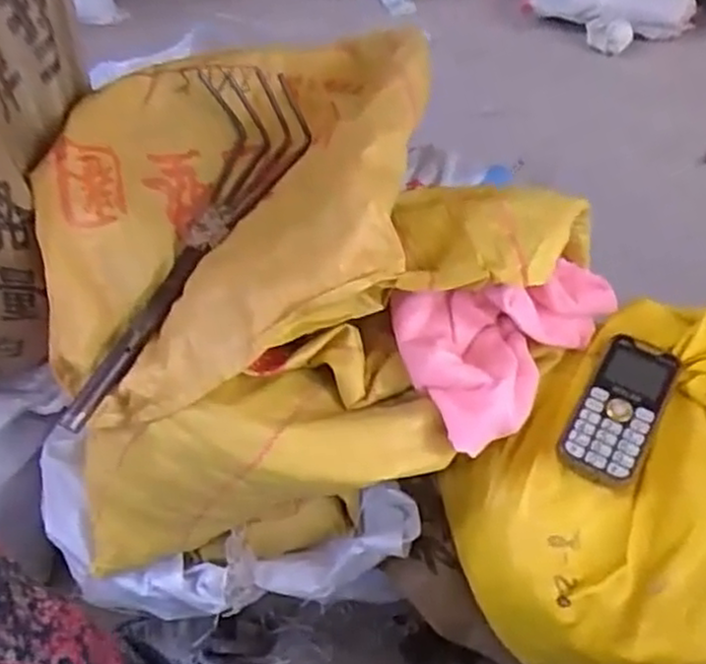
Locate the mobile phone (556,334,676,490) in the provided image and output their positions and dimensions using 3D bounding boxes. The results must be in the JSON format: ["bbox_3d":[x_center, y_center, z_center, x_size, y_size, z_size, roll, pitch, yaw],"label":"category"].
[{"bbox_3d":[0.201,0.057,0.565,0.055,0.019,0.116,25,55,20],"label":"mobile phone"}]

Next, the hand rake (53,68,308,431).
[{"bbox_3d":[-0.138,-0.070,0.578,0.108,0.063,0.317,21,69,17],"label":"hand rake"}]

